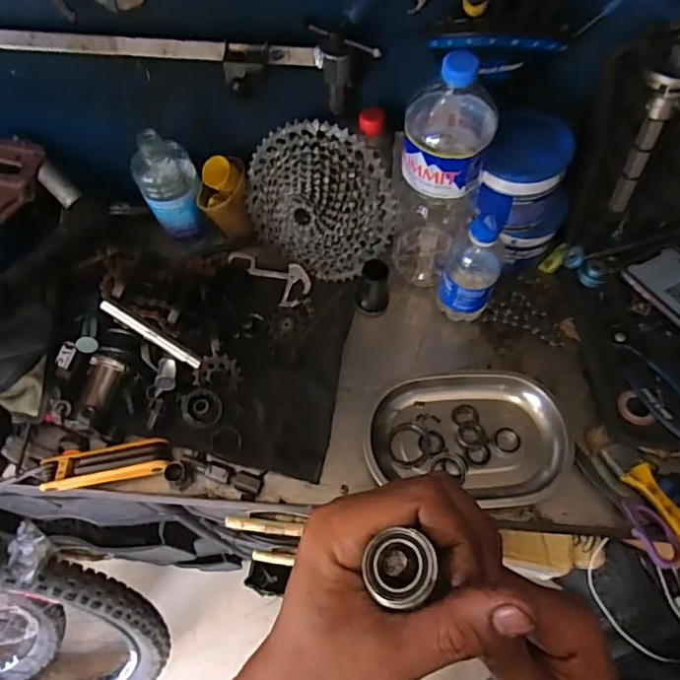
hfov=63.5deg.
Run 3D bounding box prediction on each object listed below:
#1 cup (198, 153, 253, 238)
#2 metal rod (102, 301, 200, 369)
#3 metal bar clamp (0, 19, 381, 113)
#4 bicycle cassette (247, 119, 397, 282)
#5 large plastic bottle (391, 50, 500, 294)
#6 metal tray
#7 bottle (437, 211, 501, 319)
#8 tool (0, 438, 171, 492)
[{"bbox_3d":[-0.150,-0.185,0.721,0.061,0.087,0.064,-1,62,2],"label":"cup"},{"bbox_3d":[-0.217,-0.004,0.632,0.127,0.009,0.012,35,66,-9],"label":"metal rod"},{"bbox_3d":[-0.173,-0.292,0.591,0.425,0.081,0.064,6,62,6],"label":"metal bar clamp"},{"bbox_3d":[-0.031,-0.161,0.663,0.194,0.184,0.050,30,36,5],"label":"bicycle cassette"},{"bbox_3d":[0.108,-0.166,0.618,0.087,0.313,0.093,8,63,7],"label":"large plastic bottle"},{"bbox_3d":[0.142,0.104,0.609,0.218,0.032,0.144,-2,62,2],"label":"metal tray"},{"bbox_3d":[0.155,-0.085,0.630,0.057,0.157,0.067,25,66,15],"label":"bottle"},{"bbox_3d":[-0.279,0.138,0.596,0.176,0.023,0.040,-11,62,-3],"label":"tool"}]

